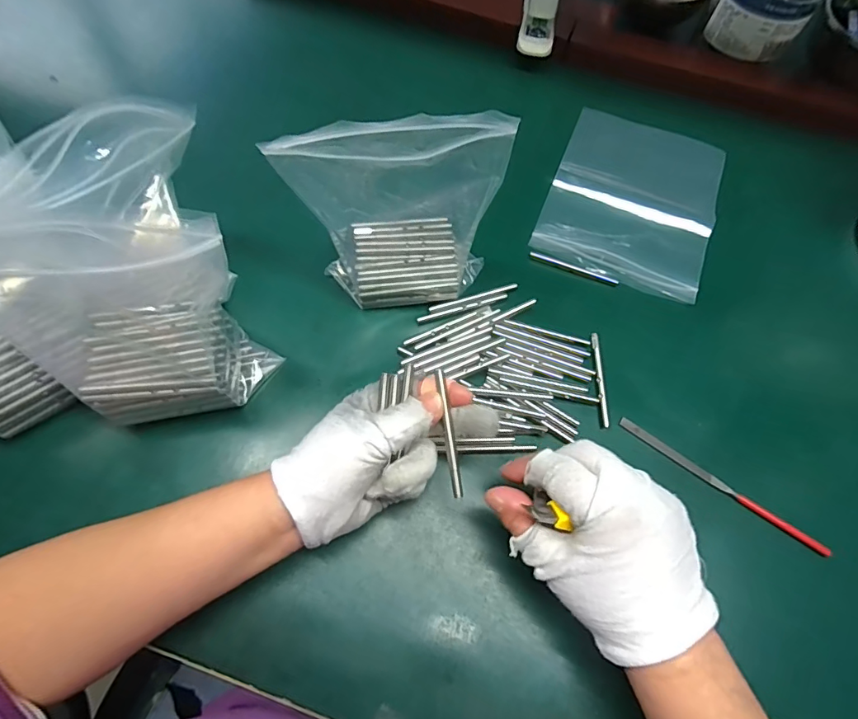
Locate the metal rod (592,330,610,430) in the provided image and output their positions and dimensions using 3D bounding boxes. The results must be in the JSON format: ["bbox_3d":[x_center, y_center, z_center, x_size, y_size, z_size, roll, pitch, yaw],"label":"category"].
[{"bbox_3d":[0.134,0.015,0.375,0.005,0.004,0.077,2,68,-2],"label":"metal rod"}]

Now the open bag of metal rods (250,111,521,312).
[{"bbox_3d":[-0.024,-0.103,0.337,0.141,0.151,0.073,2,68,-2],"label":"open bag of metal rods"}]

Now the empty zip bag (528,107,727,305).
[{"bbox_3d":[0.192,-0.154,0.449,0.147,0.007,0.196,22,67,7],"label":"empty zip bag"}]

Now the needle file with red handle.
[{"bbox_3d":[0.211,0.091,0.348,0.157,0.008,0.008,35,71,11],"label":"needle file with red handle"}]

